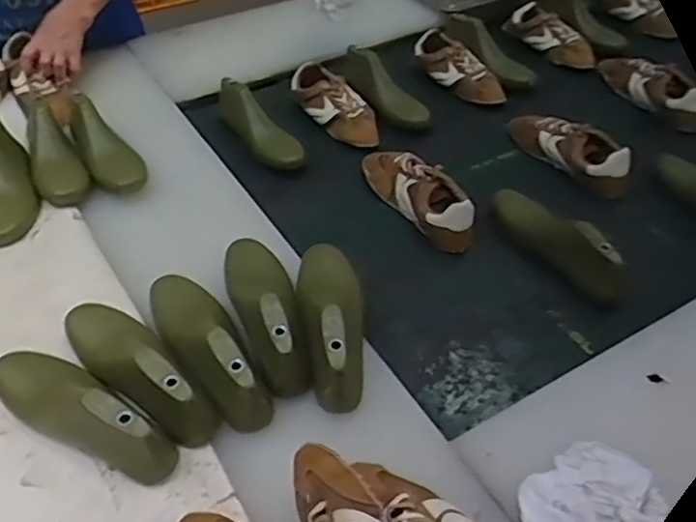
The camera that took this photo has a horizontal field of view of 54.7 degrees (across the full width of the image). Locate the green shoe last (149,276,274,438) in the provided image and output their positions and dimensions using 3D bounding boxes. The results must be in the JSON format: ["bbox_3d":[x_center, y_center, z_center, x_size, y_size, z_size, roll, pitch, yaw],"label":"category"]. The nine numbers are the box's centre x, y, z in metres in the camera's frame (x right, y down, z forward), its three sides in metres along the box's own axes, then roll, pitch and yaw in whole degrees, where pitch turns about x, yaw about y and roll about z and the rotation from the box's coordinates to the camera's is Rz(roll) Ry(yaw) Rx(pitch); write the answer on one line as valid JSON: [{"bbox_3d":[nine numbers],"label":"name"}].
[{"bbox_3d":[-0.165,0.088,0.785,0.082,0.088,0.245,-23,50,-22],"label":"green shoe last"}]

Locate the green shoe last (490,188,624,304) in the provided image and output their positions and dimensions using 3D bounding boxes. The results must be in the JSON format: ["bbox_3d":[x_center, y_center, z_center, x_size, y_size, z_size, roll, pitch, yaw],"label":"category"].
[{"bbox_3d":[0.334,-0.042,1.023,0.093,0.086,0.242,-29,53,-28],"label":"green shoe last"}]

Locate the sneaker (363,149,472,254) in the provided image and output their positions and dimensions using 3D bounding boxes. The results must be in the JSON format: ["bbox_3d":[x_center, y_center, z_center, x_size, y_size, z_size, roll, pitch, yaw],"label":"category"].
[{"bbox_3d":[0.118,-0.115,1.086,0.080,0.071,0.240,-27,52,-25],"label":"sneaker"}]

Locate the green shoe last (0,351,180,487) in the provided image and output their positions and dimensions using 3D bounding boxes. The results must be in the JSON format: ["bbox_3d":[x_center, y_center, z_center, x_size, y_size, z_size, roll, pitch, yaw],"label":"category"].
[{"bbox_3d":[-0.285,0.152,0.718,0.234,0.088,0.078,25,50,22],"label":"green shoe last"}]

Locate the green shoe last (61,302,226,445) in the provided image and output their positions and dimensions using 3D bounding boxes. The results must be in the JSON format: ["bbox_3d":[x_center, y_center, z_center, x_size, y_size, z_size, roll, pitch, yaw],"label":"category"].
[{"bbox_3d":[-0.240,0.105,0.755,0.079,0.075,0.246,-35,55,-30],"label":"green shoe last"}]

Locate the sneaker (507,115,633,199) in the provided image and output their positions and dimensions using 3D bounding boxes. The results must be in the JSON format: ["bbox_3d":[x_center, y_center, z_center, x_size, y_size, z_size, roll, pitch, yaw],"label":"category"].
[{"bbox_3d":[0.399,-0.212,1.201,0.081,0.090,0.269,-20,49,-22],"label":"sneaker"}]

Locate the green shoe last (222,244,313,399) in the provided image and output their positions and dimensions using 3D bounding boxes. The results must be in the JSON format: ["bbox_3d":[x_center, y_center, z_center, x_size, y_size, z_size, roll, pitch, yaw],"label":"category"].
[{"bbox_3d":[-0.100,0.058,0.838,0.081,0.101,0.233,-11,33,-14],"label":"green shoe last"}]

